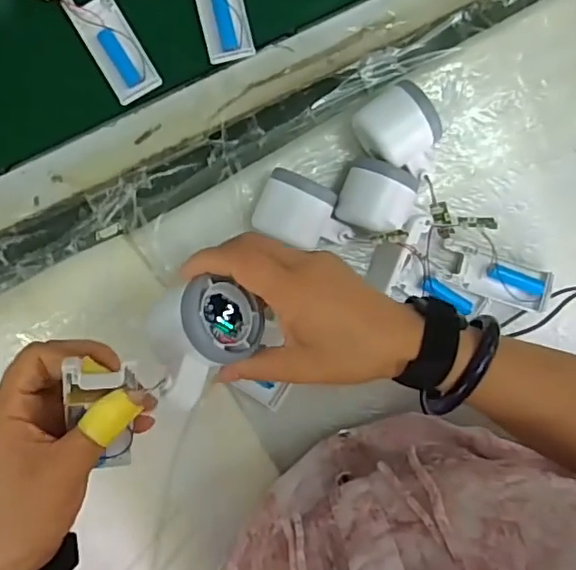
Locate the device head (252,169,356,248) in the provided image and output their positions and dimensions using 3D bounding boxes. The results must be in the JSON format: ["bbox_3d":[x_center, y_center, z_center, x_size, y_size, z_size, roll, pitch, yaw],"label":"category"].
[{"bbox_3d":[0.016,-0.059,0.494,0.083,0.047,0.057,21,98,-3],"label":"device head"}]

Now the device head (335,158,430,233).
[{"bbox_3d":[0.078,-0.072,0.491,0.068,0.045,0.060,18,98,-2],"label":"device head"}]

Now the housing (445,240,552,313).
[{"bbox_3d":[0.188,-0.007,0.528,0.098,0.025,0.038,18,98,-2],"label":"housing"}]

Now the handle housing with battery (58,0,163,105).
[{"bbox_3d":[-0.149,-0.206,0.491,0.039,0.012,0.103,-30,97,5],"label":"handle housing with battery"}]

